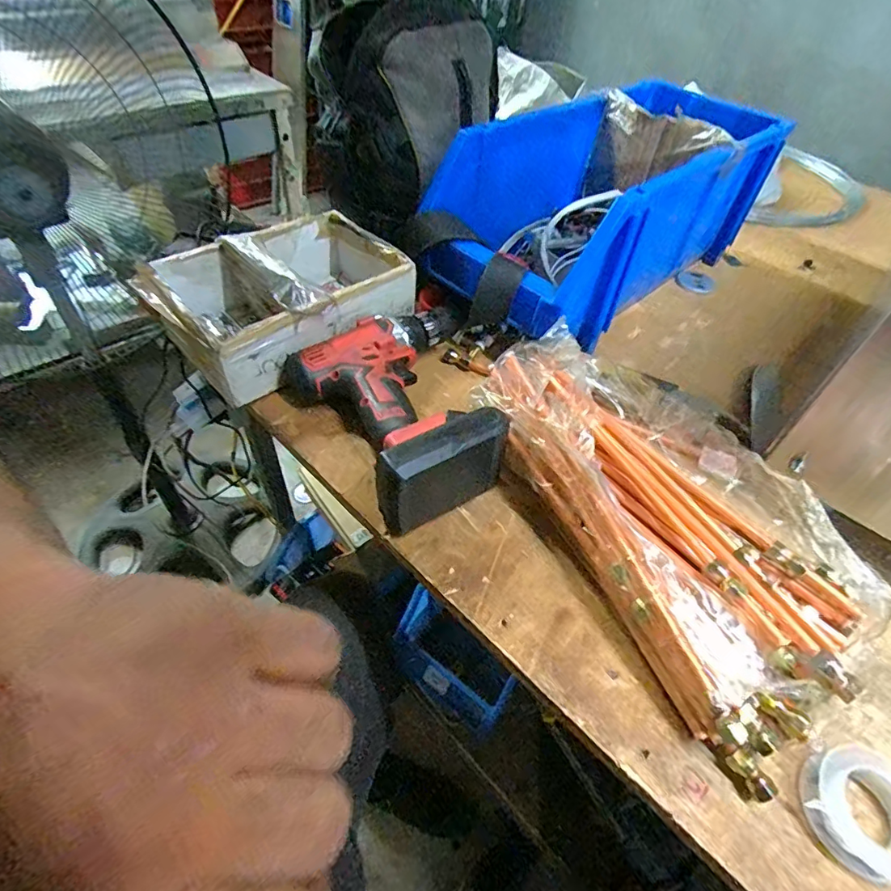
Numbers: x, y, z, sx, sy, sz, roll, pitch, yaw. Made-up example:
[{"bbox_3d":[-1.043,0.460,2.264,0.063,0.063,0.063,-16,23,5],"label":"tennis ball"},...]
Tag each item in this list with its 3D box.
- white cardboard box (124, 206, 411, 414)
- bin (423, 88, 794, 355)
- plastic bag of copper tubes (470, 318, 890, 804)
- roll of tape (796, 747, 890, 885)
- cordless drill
[{"bbox_3d":[-0.153,-0.158,0.508,0.242,0.087,0.155,-35,60,-30],"label":"white cardboard box"},{"bbox_3d":[0.190,-0.278,0.592,0.211,0.164,0.441,36,55,24],"label":"bin"},{"bbox_3d":[0.151,0.040,0.370,0.171,0.078,0.312,-28,57,-26],"label":"plastic bag of copper tubes"},{"bbox_3d":[0.237,0.205,0.281,0.064,0.018,0.057,26,52,17],"label":"roll of tape"},{"bbox_3d":[-0.027,-0.049,0.444,0.175,0.074,0.205,-27,56,-26],"label":"cordless drill"}]

